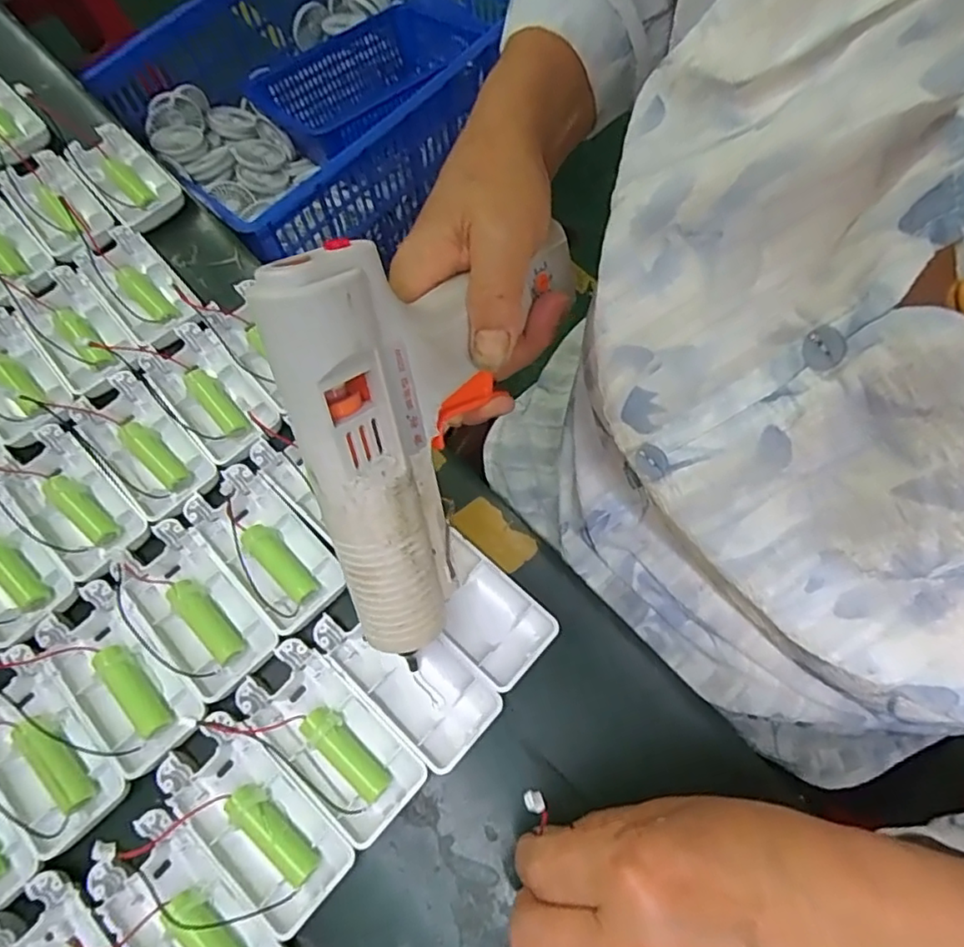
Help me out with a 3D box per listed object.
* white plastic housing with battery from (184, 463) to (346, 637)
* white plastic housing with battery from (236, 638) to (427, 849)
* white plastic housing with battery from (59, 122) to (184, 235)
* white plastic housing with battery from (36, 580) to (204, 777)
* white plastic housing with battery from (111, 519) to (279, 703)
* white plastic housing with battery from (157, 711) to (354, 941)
[{"bbox_3d":[-0.115,0.039,0.321,0.092,0.016,0.044,43,76,16],"label":"white plastic housing with battery"},{"bbox_3d":[-0.073,0.126,0.289,0.092,0.017,0.044,40,75,15],"label":"white plastic housing with battery"},{"bbox_3d":[-0.243,-0.202,0.409,0.043,0.014,0.086,-41,73,-13],"label":"white plastic housing with battery"},{"bbox_3d":[-0.179,0.099,0.298,0.091,0.016,0.042,42,76,16],"label":"white plastic housing with battery"},{"bbox_3d":[-0.148,0.069,0.309,0.045,0.017,0.091,-42,73,-13],"label":"white plastic housing with battery"},{"bbox_3d":[-0.104,0.158,0.277,0.092,0.018,0.042,40,75,15],"label":"white plastic housing with battery"}]

